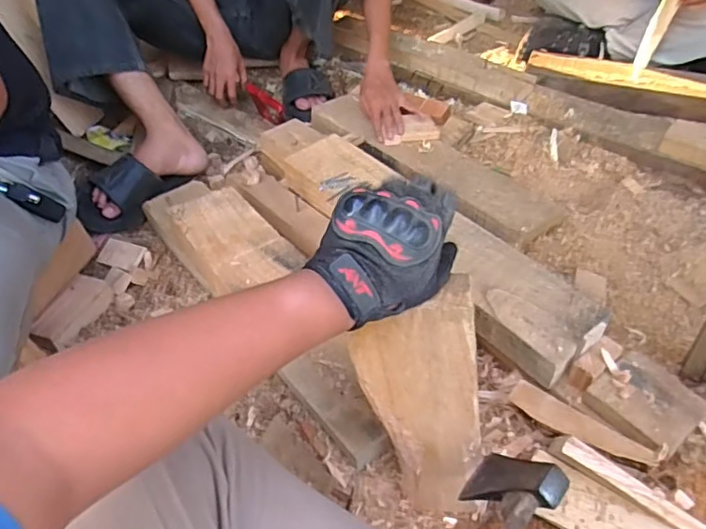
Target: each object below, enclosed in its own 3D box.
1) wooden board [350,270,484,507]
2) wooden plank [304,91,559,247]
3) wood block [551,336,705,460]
[{"bbox_3d":[0.071,0.148,0.557,0.113,0.268,0.027,-1,29,16],"label":"wooden board"},{"bbox_3d":[0.133,-0.204,1.074,0.141,0.040,0.573,-35,52,-29],"label":"wooden plank"},{"bbox_3d":[0.329,0.152,0.640,0.101,0.049,0.132,-27,49,-23],"label":"wood block"}]

